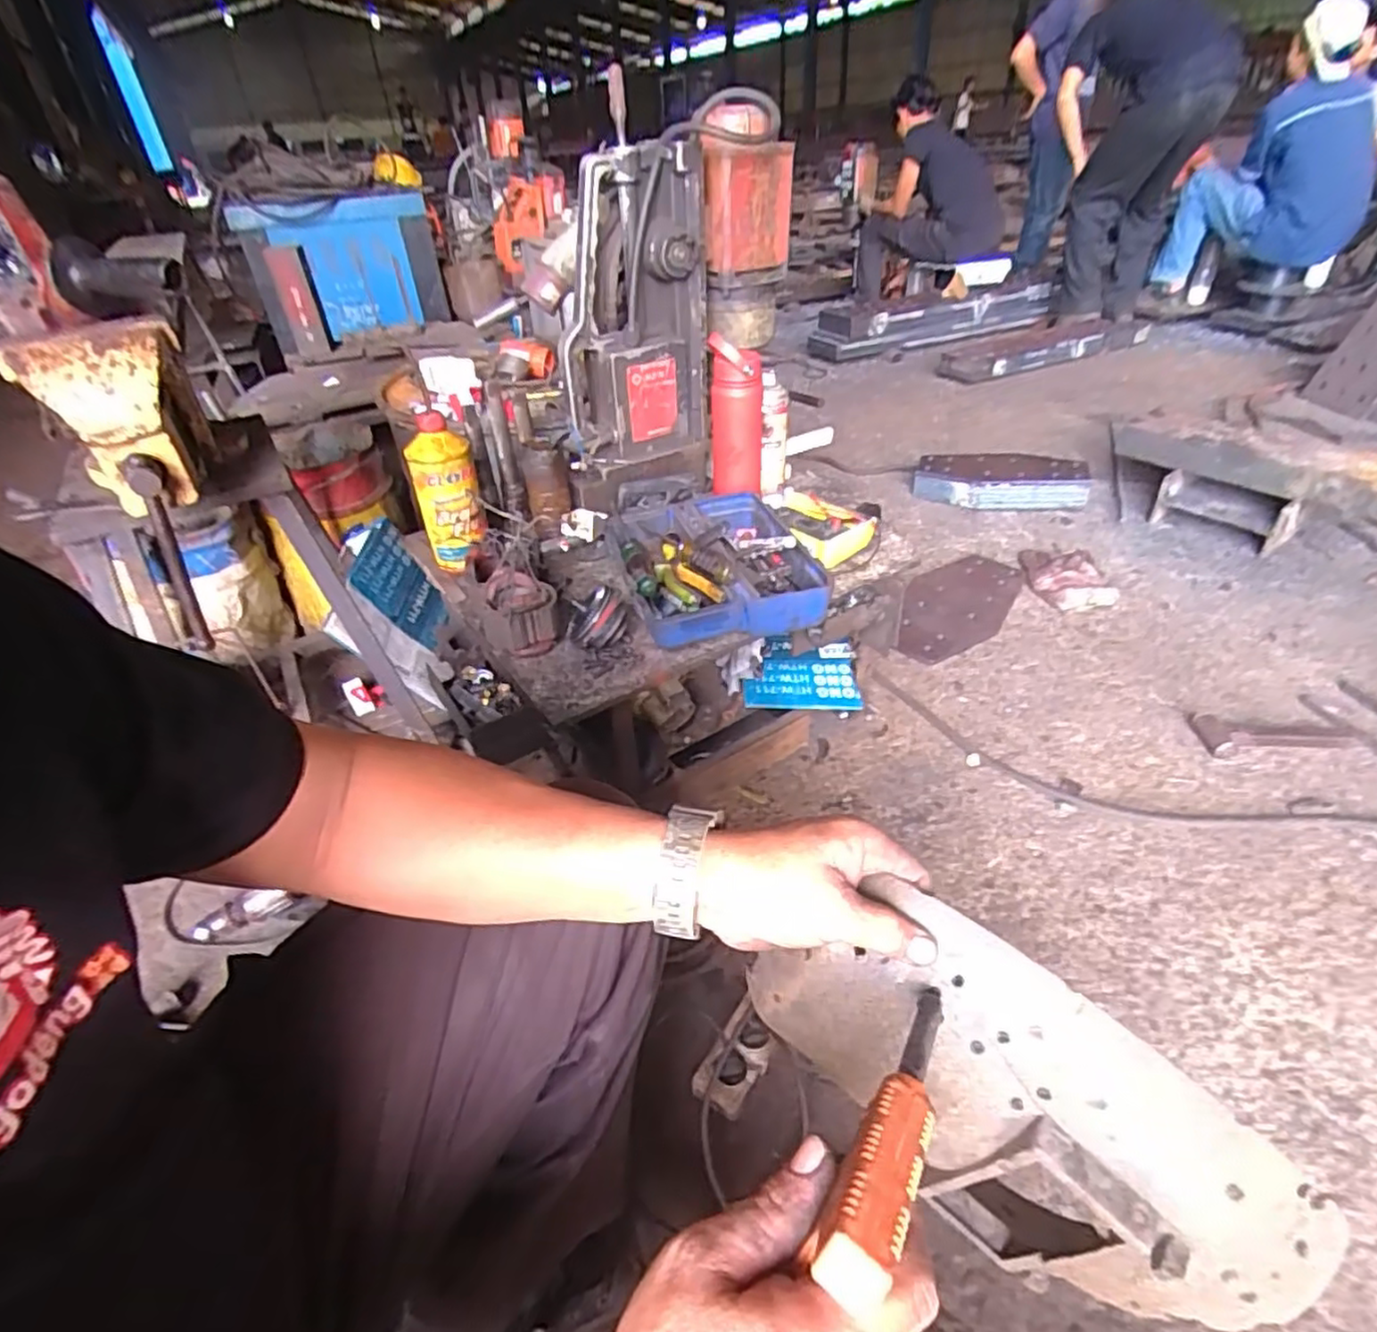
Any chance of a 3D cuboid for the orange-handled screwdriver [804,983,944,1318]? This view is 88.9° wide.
[{"bbox_3d":[0.088,0.179,0.287,0.024,0.017,0.167,17,14,25],"label":"orange-handled screwdriver"}]

